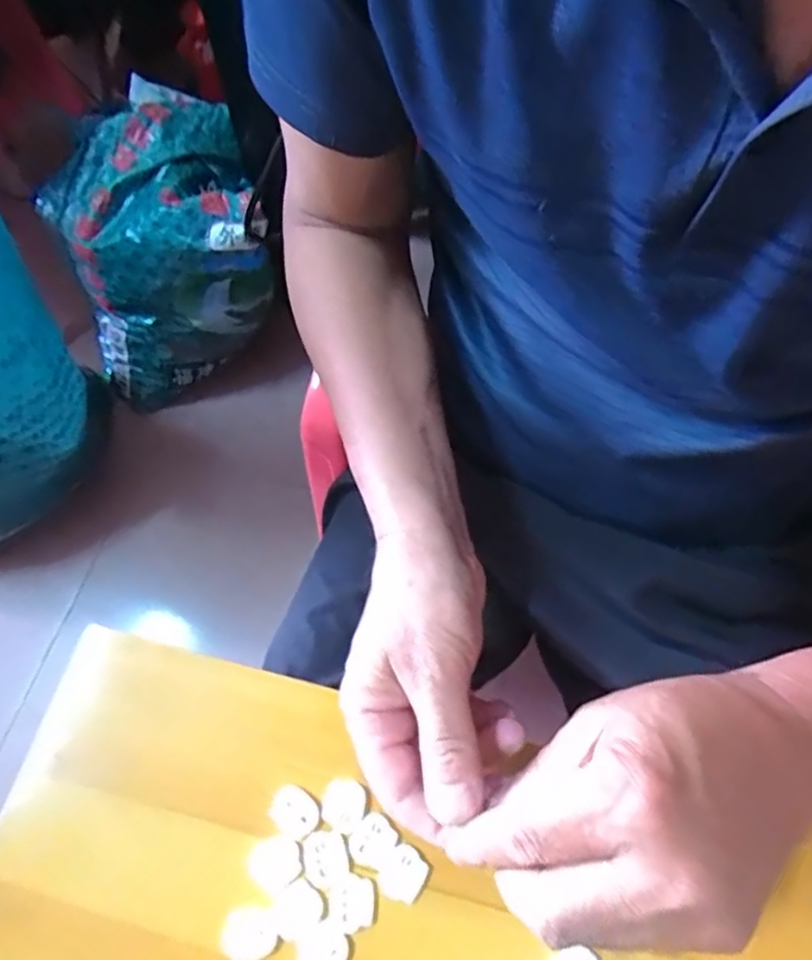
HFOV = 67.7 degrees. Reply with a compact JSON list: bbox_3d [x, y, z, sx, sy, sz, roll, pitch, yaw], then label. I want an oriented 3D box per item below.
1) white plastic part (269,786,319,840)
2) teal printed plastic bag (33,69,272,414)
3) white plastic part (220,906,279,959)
[{"bbox_3d":[-0.055,0.164,0.298,0.024,0.004,0.019,40,72,15],"label":"white plastic part"},{"bbox_3d":[-0.351,-0.324,0.871,0.280,0.302,0.278,-15,68,-6],"label":"teal printed plastic bag"},{"bbox_3d":[-0.072,0.209,0.277,0.024,0.004,0.020,-3,67,-1],"label":"white plastic part"}]

